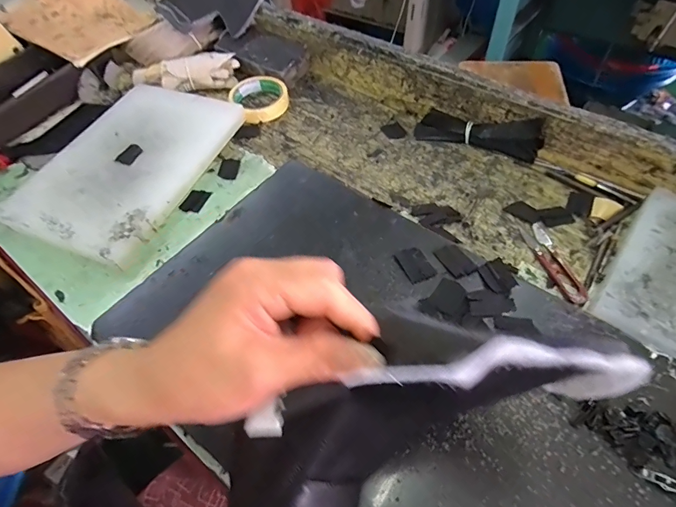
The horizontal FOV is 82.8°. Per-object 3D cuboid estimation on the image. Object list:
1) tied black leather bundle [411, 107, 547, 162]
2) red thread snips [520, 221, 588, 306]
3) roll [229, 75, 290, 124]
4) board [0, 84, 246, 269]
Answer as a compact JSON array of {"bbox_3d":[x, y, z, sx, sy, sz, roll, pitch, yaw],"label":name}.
[{"bbox_3d":[0.196,-0.177,0.536,0.169,0.050,0.047,16,57,16],"label":"tied black leather bundle"},{"bbox_3d":[0.240,0.009,0.427,0.030,0.004,0.110,-10,54,-3],"label":"red thread snips"},{"bbox_3d":[-0.126,-0.252,0.622,0.082,0.030,0.094,-25,56,-13],"label":"roll"},{"bbox_3d":[-0.292,-0.134,0.543,0.216,0.025,0.302,23,60,10],"label":"board"}]

